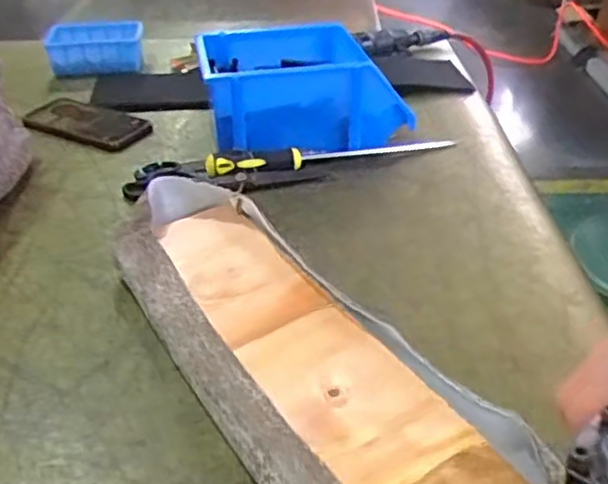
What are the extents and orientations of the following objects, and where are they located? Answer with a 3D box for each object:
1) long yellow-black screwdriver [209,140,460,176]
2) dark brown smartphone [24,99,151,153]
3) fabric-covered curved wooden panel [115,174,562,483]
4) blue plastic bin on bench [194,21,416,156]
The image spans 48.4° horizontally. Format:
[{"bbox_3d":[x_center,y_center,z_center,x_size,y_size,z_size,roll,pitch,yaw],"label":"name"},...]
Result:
[{"bbox_3d":[0.036,-0.103,0.782,0.295,0.029,0.031,-9,38,-14],"label":"long yellow-black screwdriver"},{"bbox_3d":[-0.277,-0.153,0.861,0.163,0.011,0.085,16,39,19],"label":"dark brown smartphone"},{"bbox_3d":[0.034,0.113,0.449,0.147,0.042,0.556,-20,42,-26],"label":"fabric-covered curved wooden panel"},{"bbox_3d":[-0.005,-0.181,0.815,0.229,0.108,0.151,-9,38,-14],"label":"blue plastic bin on bench"}]

